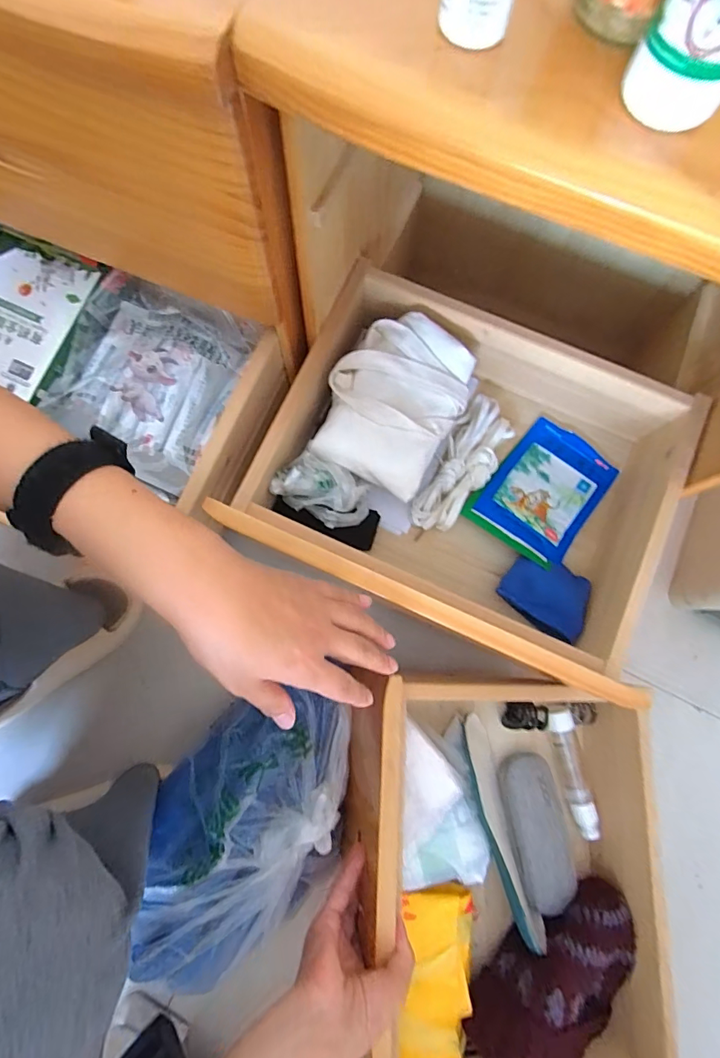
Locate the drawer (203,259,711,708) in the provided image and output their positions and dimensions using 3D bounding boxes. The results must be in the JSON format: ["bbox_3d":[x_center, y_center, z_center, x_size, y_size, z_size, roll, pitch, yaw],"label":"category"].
[{"bbox_3d":[0.110,-0.052,0.468,0.386,0.127,0.307,23,77,4],"label":"drawer"}]

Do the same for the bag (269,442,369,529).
[{"bbox_3d":[-0.037,-0.042,0.443,0.095,0.034,0.060,28,78,5],"label":"bag"}]

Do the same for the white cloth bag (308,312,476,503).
[{"bbox_3d":[0.037,-0.130,0.476,0.128,0.077,0.170,30,78,5],"label":"white cloth bag"}]

